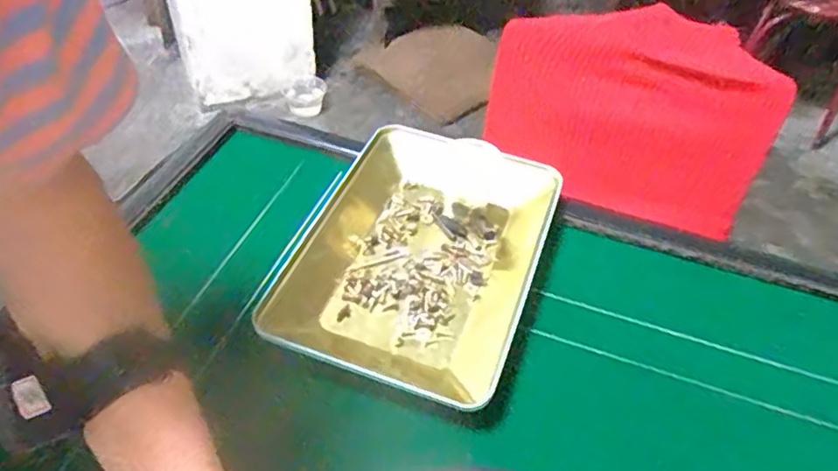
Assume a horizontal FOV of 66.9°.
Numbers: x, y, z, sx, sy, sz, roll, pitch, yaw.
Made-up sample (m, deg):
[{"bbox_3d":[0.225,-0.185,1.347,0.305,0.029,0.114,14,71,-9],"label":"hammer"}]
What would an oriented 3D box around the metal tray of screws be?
[{"bbox_3d":[-0.003,0.015,0.616,0.222,0.045,0.299,16,47,12],"label":"metal tray of screws"}]

